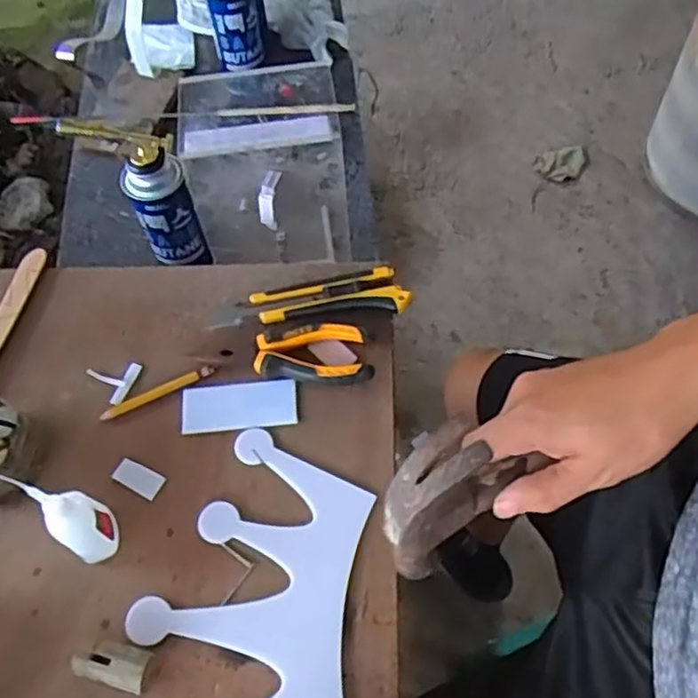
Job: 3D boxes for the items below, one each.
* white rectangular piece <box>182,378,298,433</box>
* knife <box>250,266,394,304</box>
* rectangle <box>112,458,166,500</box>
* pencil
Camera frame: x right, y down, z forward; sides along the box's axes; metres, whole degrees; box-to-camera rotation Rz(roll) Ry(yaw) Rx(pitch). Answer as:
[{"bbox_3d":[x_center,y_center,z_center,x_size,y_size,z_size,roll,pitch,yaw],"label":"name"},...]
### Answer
[{"bbox_3d":[-0.090,0.044,0.559,0.093,0.008,0.039,-4,62,1],"label":"white rectangular piece"},{"bbox_3d":[-0.023,-0.054,0.593,0.123,0.014,0.015,-9,62,-2],"label":"knife"},{"bbox_3d":[-0.164,0.099,0.532,0.039,0.004,0.020,24,66,15],"label":"rectangle"},{"bbox_3d":[-0.156,0.034,0.561,0.096,0.005,0.011,-23,64,-9],"label":"pencil"}]

